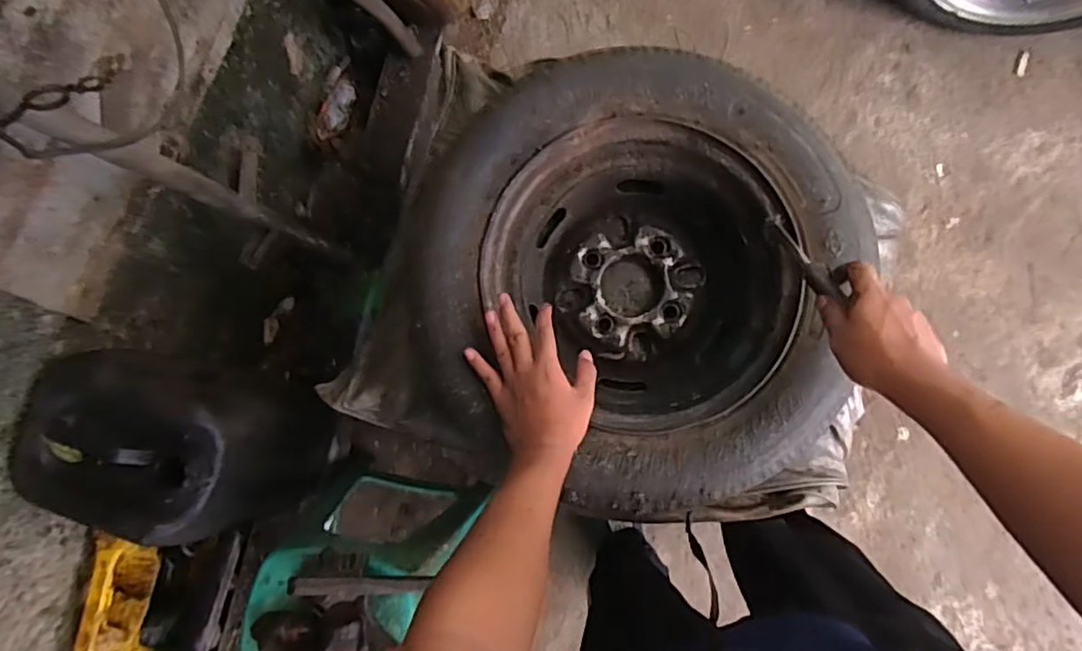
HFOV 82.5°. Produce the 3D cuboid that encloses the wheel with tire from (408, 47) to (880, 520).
[{"bbox_3d":[0.106,-0.054,0.694,0.444,0.139,0.462,0,87,3],"label":"wheel with tire"}]

